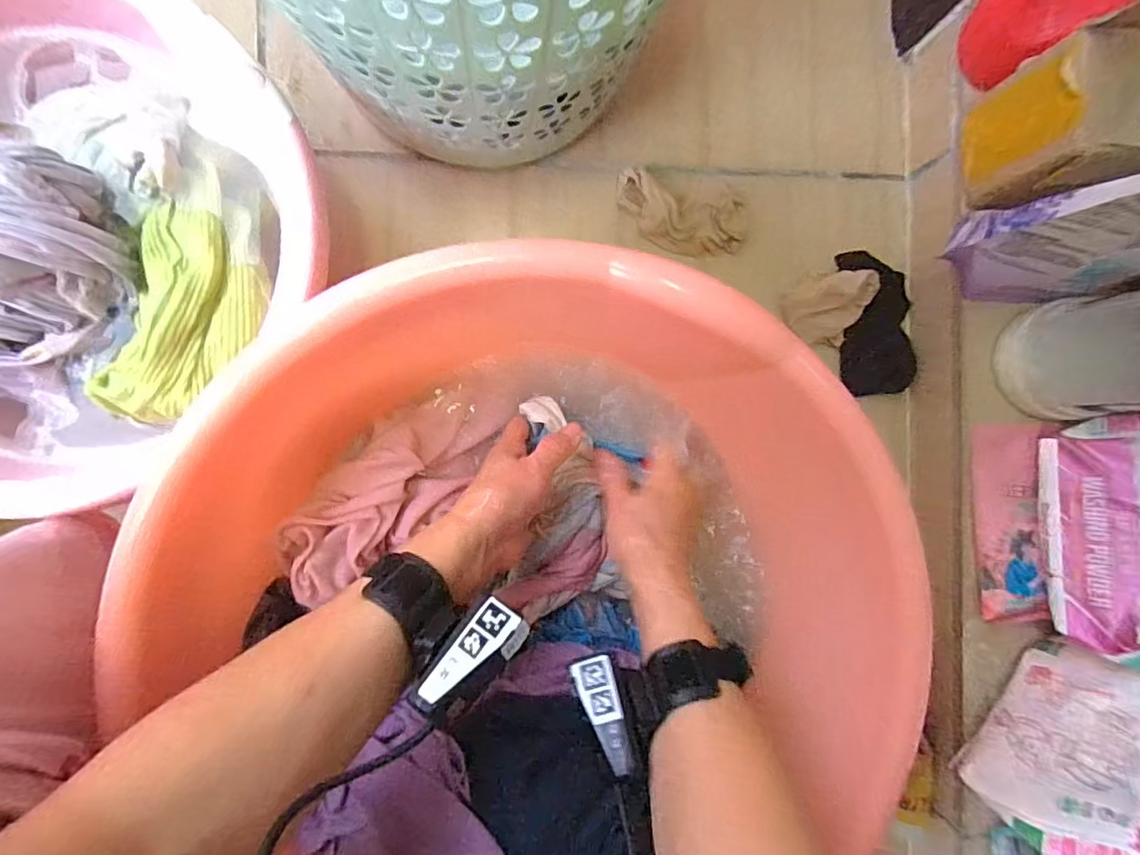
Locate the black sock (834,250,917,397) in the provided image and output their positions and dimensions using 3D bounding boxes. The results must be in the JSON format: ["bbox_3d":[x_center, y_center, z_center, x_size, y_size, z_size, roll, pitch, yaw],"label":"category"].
[{"bbox_3d":[0.301,-0.101,0.527,0.077,0.050,0.137,-3,92,-6],"label":"black sock"}]

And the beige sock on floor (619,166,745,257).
[{"bbox_3d":[0.105,-0.197,0.512,0.122,0.032,0.063,4,91,-6],"label":"beige sock on floor"}]

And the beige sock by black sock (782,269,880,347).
[{"bbox_3d":[0.241,-0.111,0.515,0.073,0.062,0.059,6,91,-6],"label":"beige sock by black sock"}]

